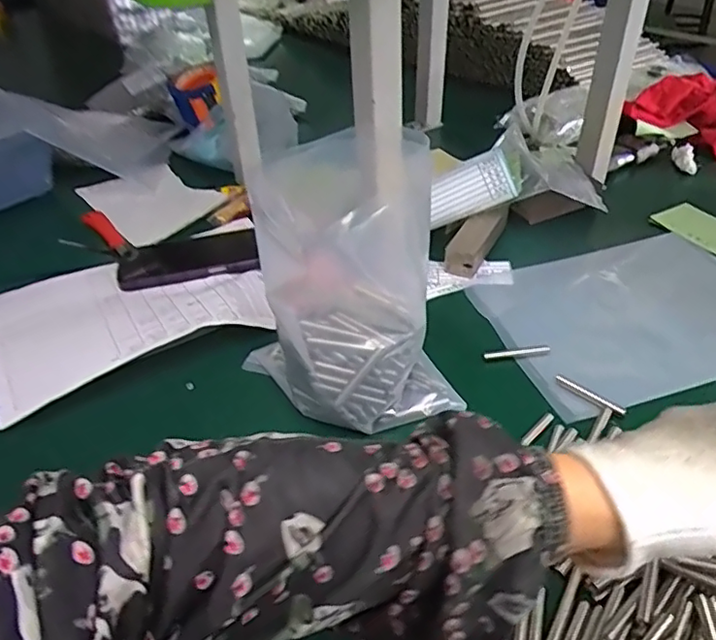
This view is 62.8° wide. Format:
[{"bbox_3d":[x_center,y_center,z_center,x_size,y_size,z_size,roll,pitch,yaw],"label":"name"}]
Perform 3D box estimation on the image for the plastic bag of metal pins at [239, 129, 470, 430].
[{"bbox_3d":[-0.017,-0.023,0.436,0.120,0.177,0.127,-22,42,-20],"label":"plastic bag of metal pins"}]

